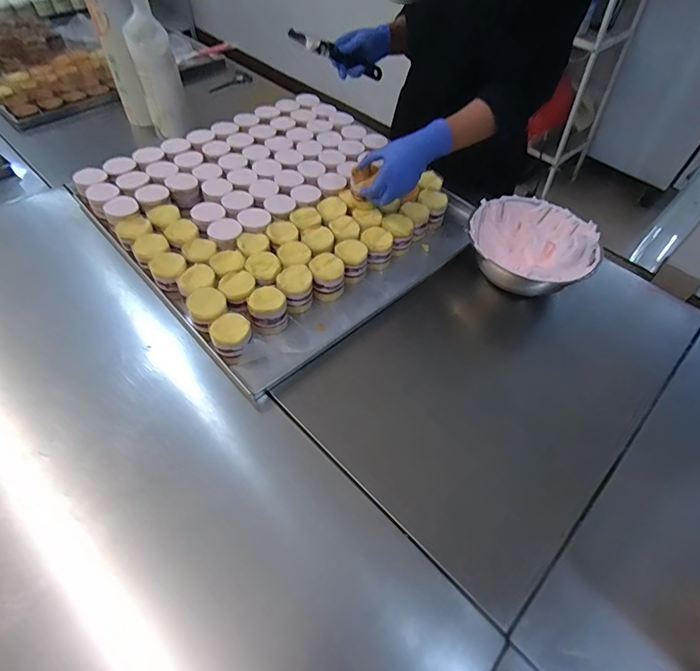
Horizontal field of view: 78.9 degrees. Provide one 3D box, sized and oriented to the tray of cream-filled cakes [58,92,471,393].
[{"bbox_3d":[-0.122,-0.250,0.836,0.572,0.095,0.580,-36,63,-25],"label":"tray of cream-filled cakes"}]

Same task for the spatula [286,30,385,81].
[{"bbox_3d":[-0.020,-0.552,0.841,0.257,0.024,0.025,-14,49,-47],"label":"spatula"}]

